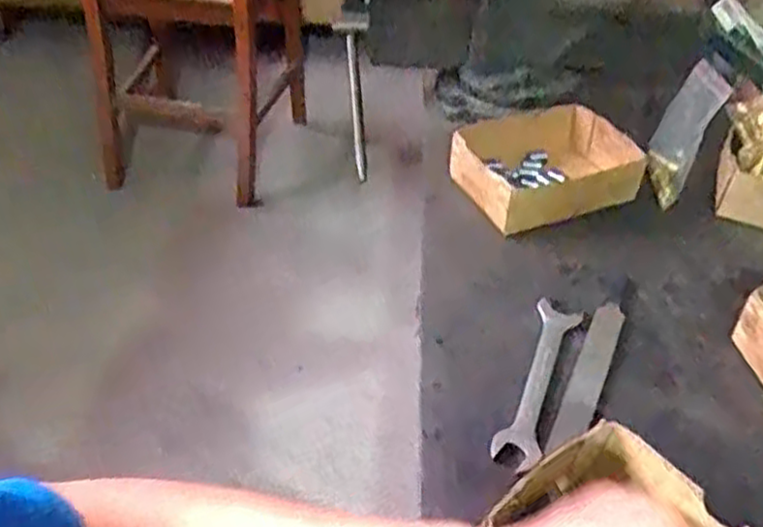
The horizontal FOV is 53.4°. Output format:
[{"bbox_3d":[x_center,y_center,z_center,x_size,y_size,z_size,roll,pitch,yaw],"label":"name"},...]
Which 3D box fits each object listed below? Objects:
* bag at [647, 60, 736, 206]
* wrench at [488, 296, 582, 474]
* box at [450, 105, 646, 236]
[{"bbox_3d":[0.308,-0.131,0.785,0.054,0.145,0.040,23,2,21],"label":"bag"},{"bbox_3d":[0.121,0.088,0.581,0.035,0.004,0.169,17,41,14],"label":"wrench"},{"bbox_3d":[0.160,-0.100,0.769,0.180,0.058,0.126,-16,44,-23],"label":"box"}]

